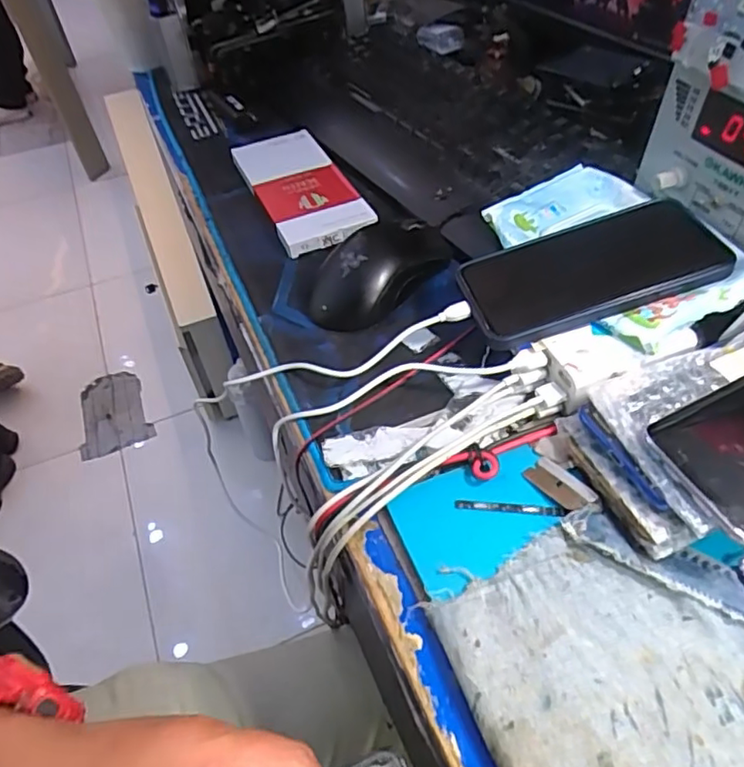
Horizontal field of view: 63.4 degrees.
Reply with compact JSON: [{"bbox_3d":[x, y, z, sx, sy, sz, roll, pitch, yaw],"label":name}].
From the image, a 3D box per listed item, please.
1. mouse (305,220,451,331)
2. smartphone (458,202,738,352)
[{"bbox_3d":[0.007,-0.088,0.460,0.120,0.040,0.059,-31,52,-21],"label":"mouse"},{"bbox_3d":[0.139,-0.075,0.395,0.156,0.015,0.080,-19,47,4],"label":"smartphone"}]

